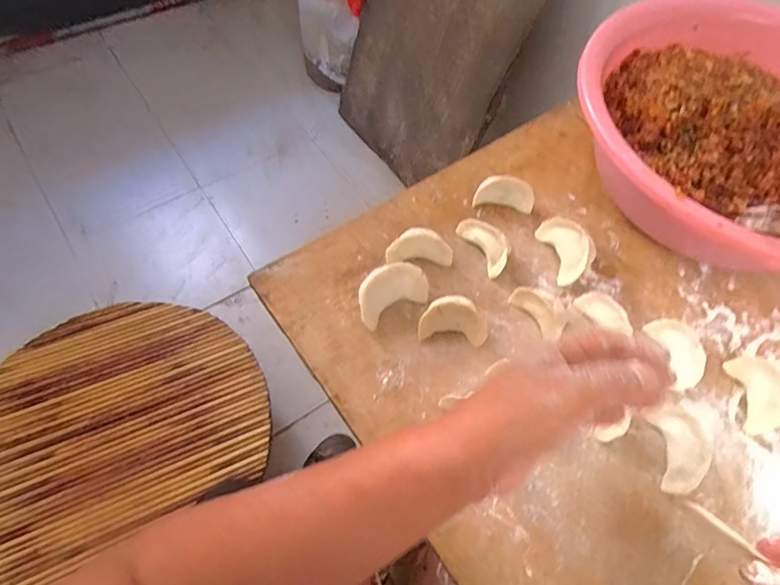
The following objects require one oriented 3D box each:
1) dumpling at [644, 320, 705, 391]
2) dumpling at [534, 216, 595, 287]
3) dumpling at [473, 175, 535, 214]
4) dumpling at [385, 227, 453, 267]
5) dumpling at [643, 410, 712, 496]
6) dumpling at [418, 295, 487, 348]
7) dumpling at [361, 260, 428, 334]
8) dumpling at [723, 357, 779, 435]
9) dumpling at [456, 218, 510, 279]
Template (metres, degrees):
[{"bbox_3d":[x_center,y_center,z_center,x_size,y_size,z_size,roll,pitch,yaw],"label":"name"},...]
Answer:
[{"bbox_3d":[0.248,0.051,0.409,0.023,0.030,0.062,-8,62,-9],"label":"dumpling"},{"bbox_3d":[0.166,-0.044,0.449,0.028,0.032,0.066,-13,63,-11],"label":"dumpling"},{"bbox_3d":[0.115,-0.098,0.475,0.059,0.025,0.024,7,61,0],"label":"dumpling"},{"bbox_3d":[0.028,-0.042,0.441,0.061,0.027,0.022,2,61,-3],"label":"dumpling"},{"bbox_3d":[0.222,0.120,0.366,0.029,0.030,0.061,-2,61,-5],"label":"dumpling"},{"bbox_3d":[0.055,0.023,0.406,0.056,0.027,0.032,5,61,-1],"label":"dumpling"},{"bbox_3d":[0.000,-0.002,0.414,0.065,0.030,0.036,-28,67,-18],"label":"dumpling"},{"bbox_3d":[0.308,0.083,0.392,0.028,0.030,0.062,2,61,-3],"label":"dumpling"},{"bbox_3d":[0.091,-0.047,0.451,0.023,0.028,0.061,-29,67,-18],"label":"dumpling"}]

